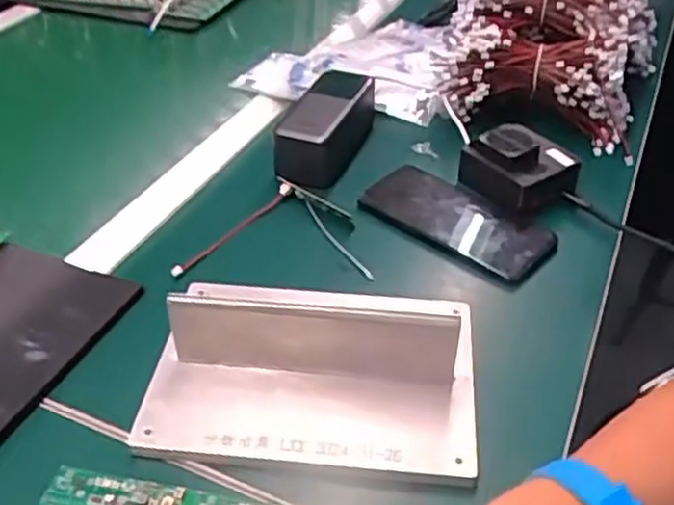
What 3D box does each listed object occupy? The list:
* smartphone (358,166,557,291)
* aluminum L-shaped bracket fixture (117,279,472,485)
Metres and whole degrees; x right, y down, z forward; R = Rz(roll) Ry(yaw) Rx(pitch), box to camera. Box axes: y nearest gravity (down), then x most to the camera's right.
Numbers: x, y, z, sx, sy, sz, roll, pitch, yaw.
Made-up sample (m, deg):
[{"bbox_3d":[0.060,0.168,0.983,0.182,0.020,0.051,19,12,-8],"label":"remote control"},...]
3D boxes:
[{"bbox_3d":[0.098,-0.028,0.583,0.159,0.012,0.081,30,48,30],"label":"smartphone"},{"bbox_3d":[-0.014,0.057,0.440,0.198,0.060,0.140,4,40,4],"label":"aluminum L-shaped bracket fixture"}]

